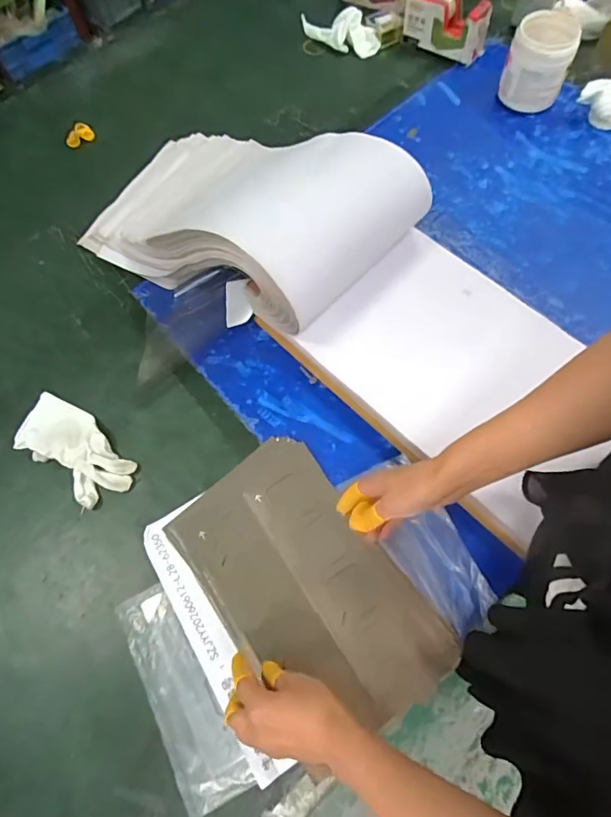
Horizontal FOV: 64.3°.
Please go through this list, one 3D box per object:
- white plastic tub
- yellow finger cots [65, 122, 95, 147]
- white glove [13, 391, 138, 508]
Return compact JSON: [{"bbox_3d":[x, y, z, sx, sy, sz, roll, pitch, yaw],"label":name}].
[{"bbox_3d":[0.367,-0.546,0.771,0.094,0.105,0.090,18,70,9],"label":"white plastic tub"},{"bbox_3d":[-0.383,-0.463,0.822,0.048,0.027,0.016,-32,71,-10],"label":"yellow finger cots"},{"bbox_3d":[-0.297,0.050,0.621,0.177,0.016,0.085,33,73,14],"label":"white glove"}]

